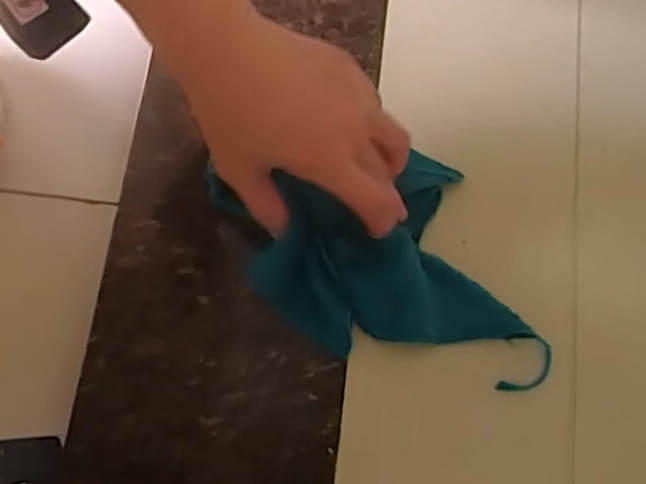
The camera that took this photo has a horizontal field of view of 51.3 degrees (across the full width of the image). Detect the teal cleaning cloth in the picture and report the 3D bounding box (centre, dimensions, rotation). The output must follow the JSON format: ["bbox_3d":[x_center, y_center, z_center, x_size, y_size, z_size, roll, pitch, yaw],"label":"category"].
[{"bbox_3d":[0.033,0.020,0.407,0.144,0.027,0.180,-22,75,-6],"label":"teal cleaning cloth"}]

